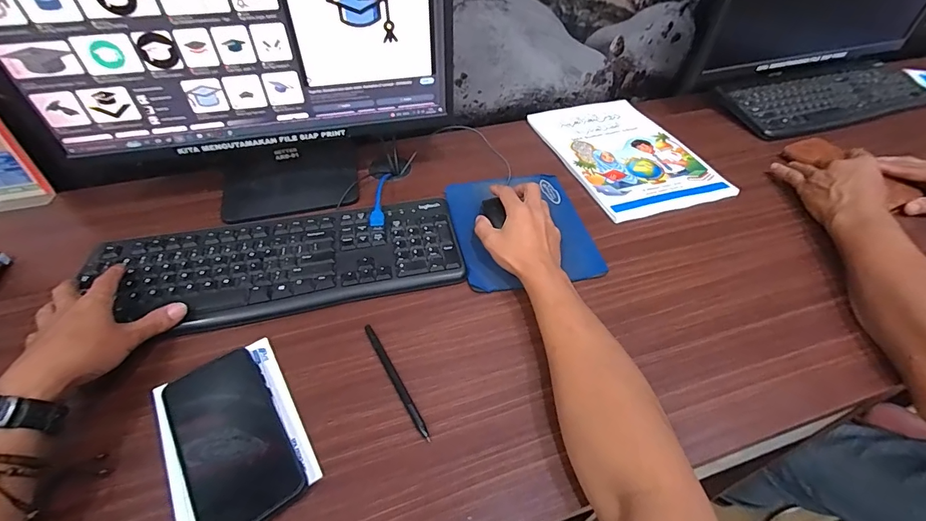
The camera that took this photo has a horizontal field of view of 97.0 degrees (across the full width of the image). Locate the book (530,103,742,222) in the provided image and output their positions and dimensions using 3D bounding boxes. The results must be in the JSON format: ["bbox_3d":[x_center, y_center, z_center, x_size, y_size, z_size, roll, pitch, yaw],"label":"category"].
[{"bbox_3d":[0.263,-0.182,0.681,0.212,0.008,0.305,-14,49,-13],"label":"book"}]

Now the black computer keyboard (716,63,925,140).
[{"bbox_3d":[0.710,-0.317,0.794,0.429,0.034,0.154,-16,49,-15],"label":"black computer keyboard"}]

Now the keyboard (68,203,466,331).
[{"bbox_3d":[-0.219,-0.001,0.500,0.426,0.019,0.158,-5,48,-5],"label":"keyboard"}]

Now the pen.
[{"bbox_3d":[-0.067,0.115,0.405,0.007,0.004,0.138,-24,52,-21],"label":"pen"}]

